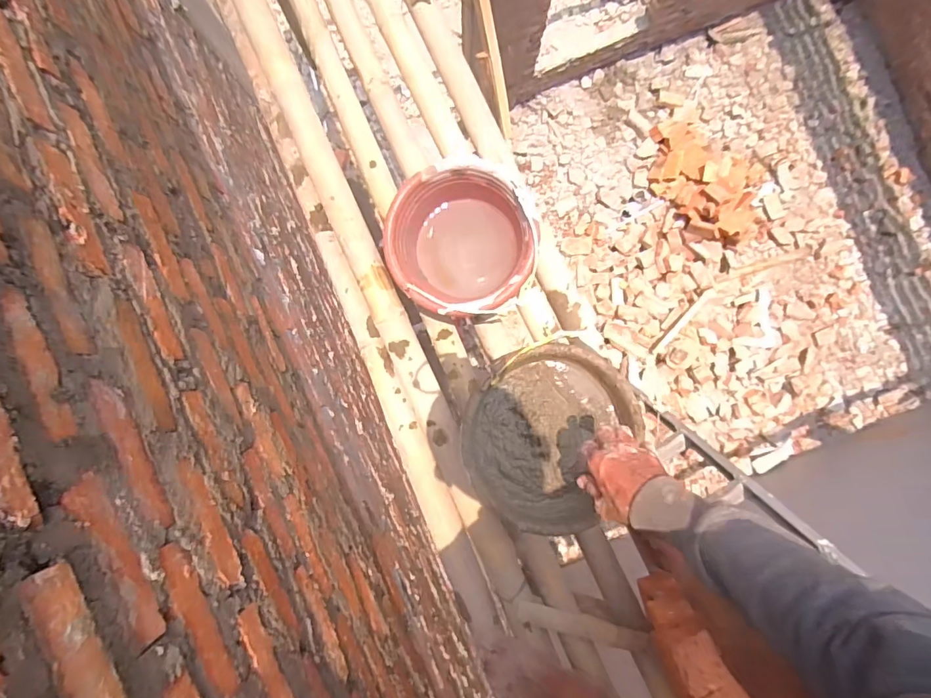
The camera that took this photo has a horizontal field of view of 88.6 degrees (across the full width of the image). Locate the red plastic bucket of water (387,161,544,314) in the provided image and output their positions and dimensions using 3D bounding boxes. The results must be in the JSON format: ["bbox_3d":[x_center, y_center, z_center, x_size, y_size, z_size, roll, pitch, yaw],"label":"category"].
[{"bbox_3d":[-0.011,-0.177,0.826,0.231,0.146,0.247,0,89,0],"label":"red plastic bucket of water"}]

